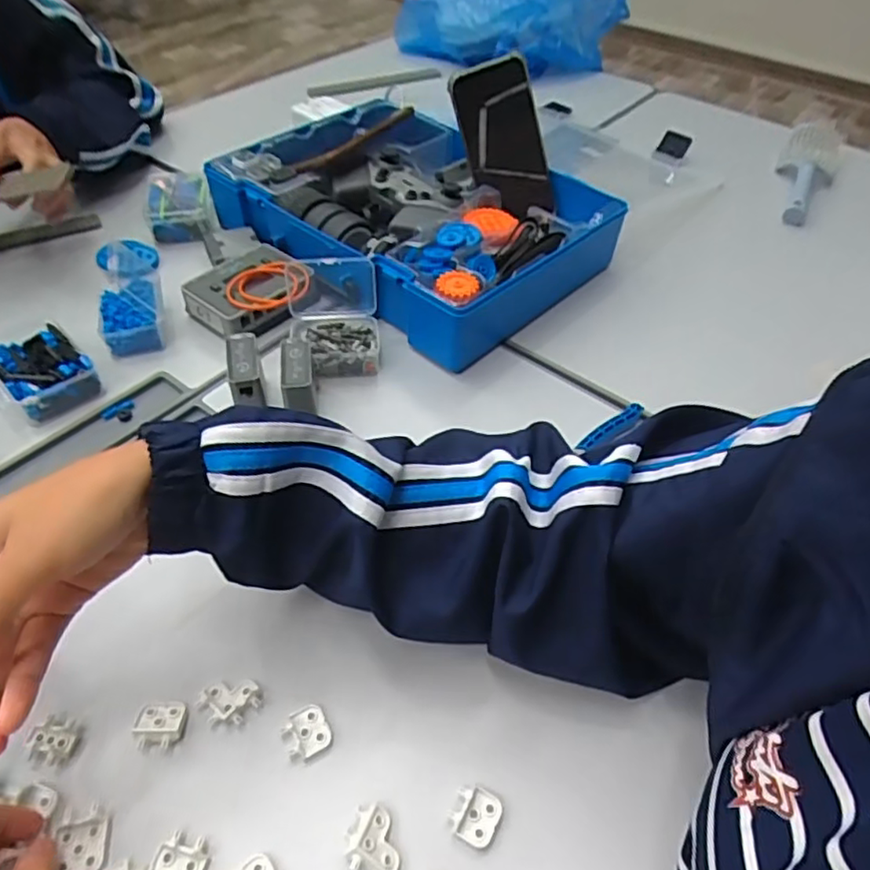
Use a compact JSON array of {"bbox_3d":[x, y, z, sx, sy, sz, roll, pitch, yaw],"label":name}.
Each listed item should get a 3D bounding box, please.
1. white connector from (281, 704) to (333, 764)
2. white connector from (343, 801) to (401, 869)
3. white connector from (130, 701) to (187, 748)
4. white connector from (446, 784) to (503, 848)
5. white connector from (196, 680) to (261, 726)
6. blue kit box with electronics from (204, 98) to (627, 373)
[{"bbox_3d":[-0.072,0.166,0.352,0.025,0.005,0.025,-21,52,-22],"label":"white connector"},{"bbox_3d":[-0.032,0.204,0.316,0.024,0.010,0.035,-11,49,-14],"label":"white connector"},{"bbox_3d":[-0.154,0.160,0.351,0.026,0.008,0.025,4,47,-1],"label":"white connector"},{"bbox_3d":[0.021,0.197,0.328,0.024,0.005,0.026,24,50,17],"label":"white connector"},{"bbox_3d":[-0.117,0.153,0.361,0.034,0.007,0.023,-4,48,-8],"label":"white connector"},{"bbox_3d":[-0.034,-0.243,0.666,0.397,0.079,0.256,36,55,26],"label":"blue kit box with electronics"}]

